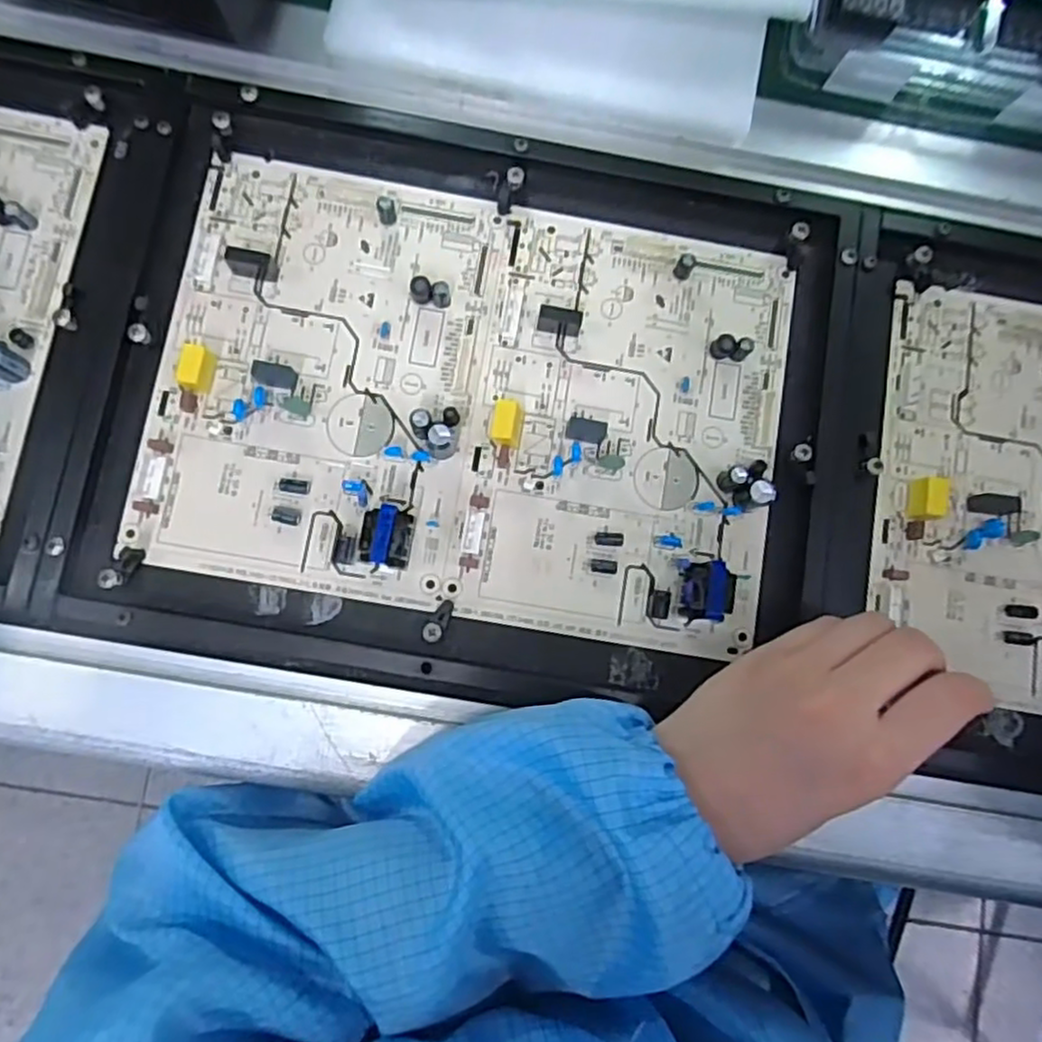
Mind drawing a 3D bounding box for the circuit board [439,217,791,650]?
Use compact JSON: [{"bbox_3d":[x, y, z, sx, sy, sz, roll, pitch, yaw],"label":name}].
[{"bbox_3d":[0.050,-0.046,0.336,0.142,0.025,0.198,10,83,-3],"label":"circuit board"}]

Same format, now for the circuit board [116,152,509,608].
[{"bbox_3d":[-0.091,-0.068,0.331,0.145,0.023,0.194,9,83,-3],"label":"circuit board"}]

